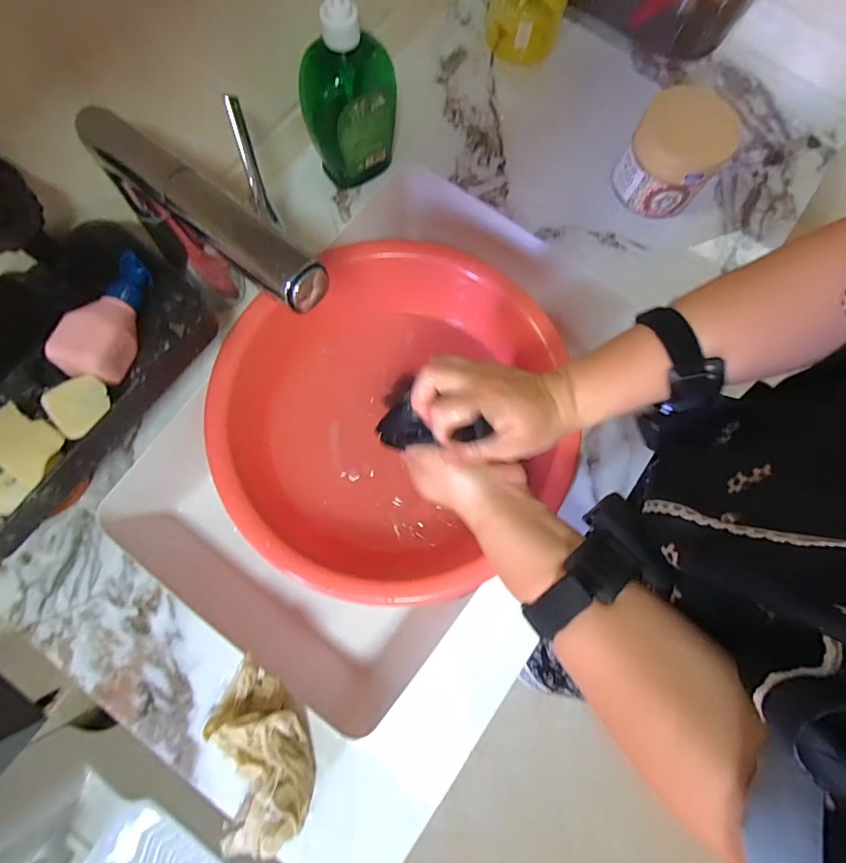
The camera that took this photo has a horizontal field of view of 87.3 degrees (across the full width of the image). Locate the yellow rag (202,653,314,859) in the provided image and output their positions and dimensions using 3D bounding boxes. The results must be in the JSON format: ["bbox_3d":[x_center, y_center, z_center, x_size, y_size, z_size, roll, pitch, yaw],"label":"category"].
[{"bbox_3d":[-0.136,0.251,0.347,0.081,0.052,0.122,-20,79,-7],"label":"yellow rag"}]

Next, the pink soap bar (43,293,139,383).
[{"bbox_3d":[-0.255,-0.075,0.348,0.040,0.038,0.067,15,77,1],"label":"pink soap bar"}]

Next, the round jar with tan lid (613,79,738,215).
[{"bbox_3d":[0.261,-0.289,0.468,0.090,0.093,0.093,1,78,-2],"label":"round jar with tan lid"}]

